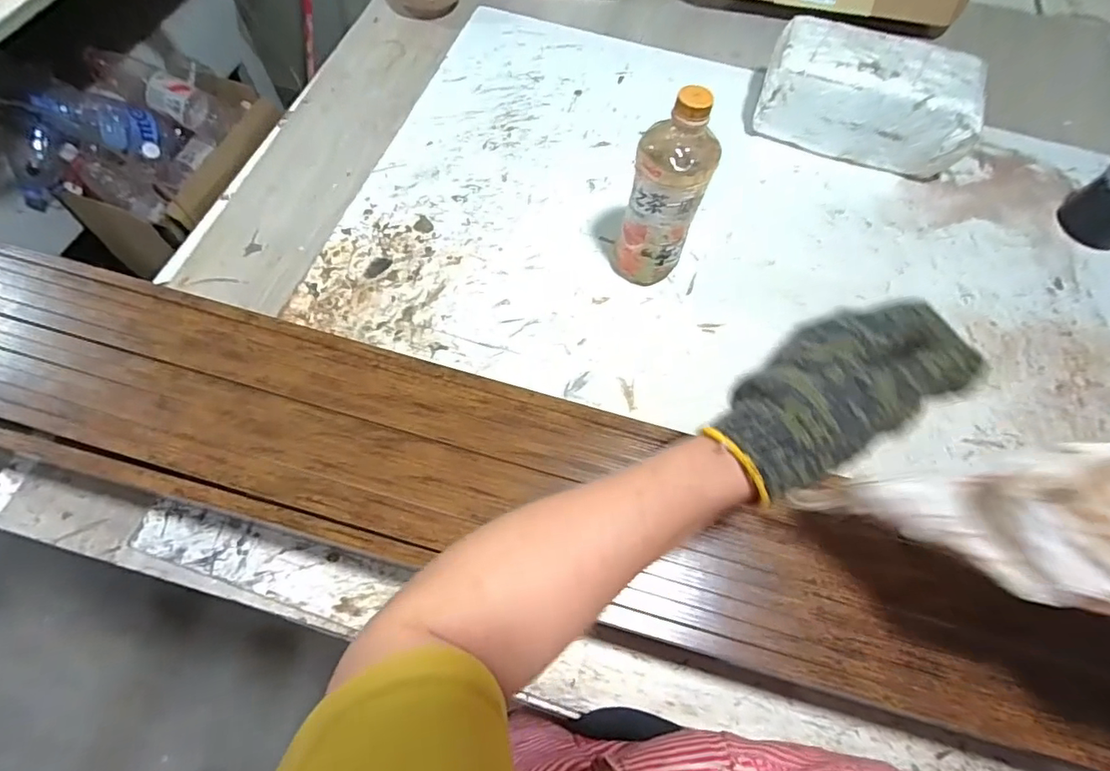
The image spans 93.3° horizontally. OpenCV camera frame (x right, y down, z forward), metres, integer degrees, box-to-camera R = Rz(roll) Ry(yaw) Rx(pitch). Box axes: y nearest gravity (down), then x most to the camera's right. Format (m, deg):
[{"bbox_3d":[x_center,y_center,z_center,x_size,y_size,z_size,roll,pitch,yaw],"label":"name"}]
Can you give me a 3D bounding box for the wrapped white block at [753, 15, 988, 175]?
[{"bbox_3d":[0.378,-0.346,0.640,0.244,0.108,0.104,20,67,6],"label":"wrapped white block"}]

